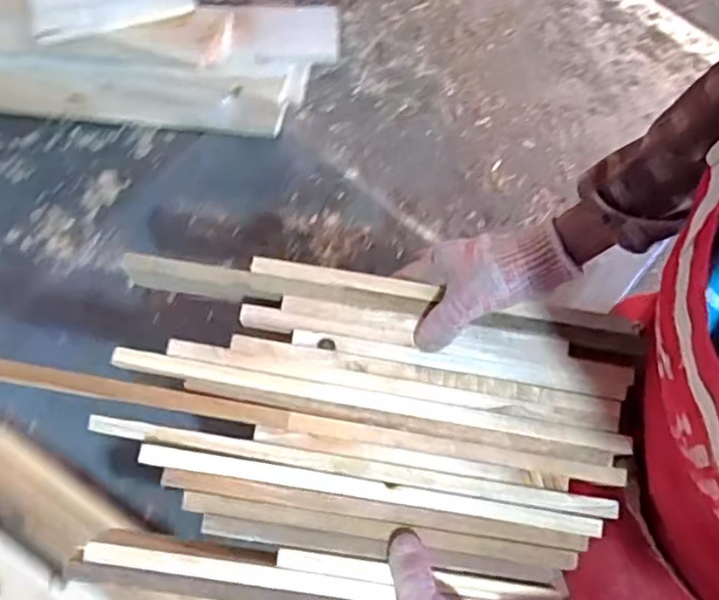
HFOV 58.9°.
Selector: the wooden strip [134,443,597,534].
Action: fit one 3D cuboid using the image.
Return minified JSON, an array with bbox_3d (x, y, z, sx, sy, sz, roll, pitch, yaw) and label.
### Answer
[{"bbox_3d":[0.013,0.149,0.498,0.359,0.006,0.015,10,72,-4],"label":"wooden strip"}]

